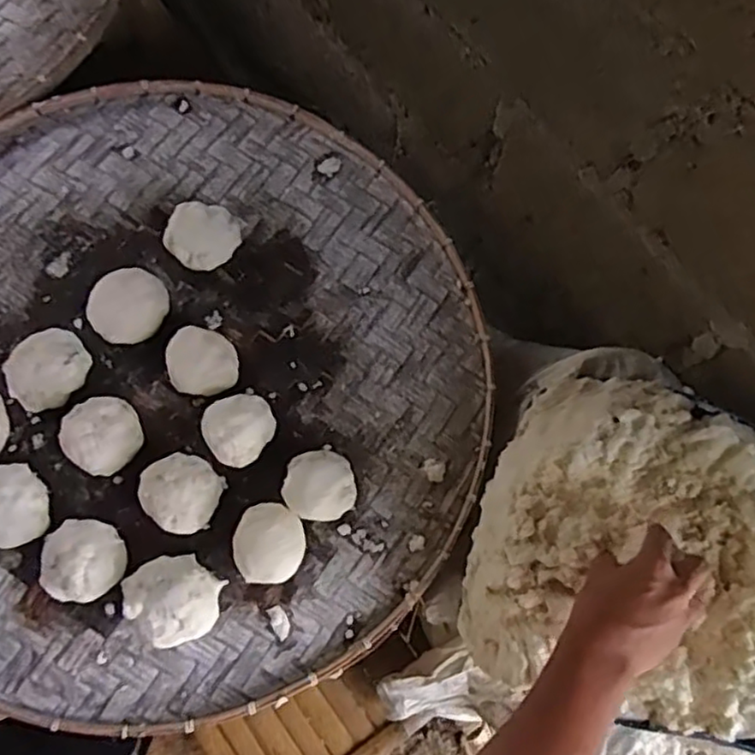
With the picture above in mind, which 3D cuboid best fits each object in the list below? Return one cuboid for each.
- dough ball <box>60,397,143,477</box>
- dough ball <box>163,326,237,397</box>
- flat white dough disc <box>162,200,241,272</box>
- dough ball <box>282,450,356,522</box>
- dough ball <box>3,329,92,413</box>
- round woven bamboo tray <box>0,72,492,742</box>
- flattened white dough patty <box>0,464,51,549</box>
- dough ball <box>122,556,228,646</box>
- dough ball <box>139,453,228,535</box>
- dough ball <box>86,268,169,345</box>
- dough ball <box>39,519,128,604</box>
[{"bbox_3d":[-0.285,0.058,0.690,0.073,0.055,0.079,0,76,-1],"label":"dough ball"},{"bbox_3d":[-0.189,-0.017,0.725,0.069,0.046,0.072,0,76,-1],"label":"dough ball"},{"bbox_3d":[-0.202,-0.161,0.763,0.082,0.049,0.073,12,76,2],"label":"flat white dough disc"},{"bbox_3d":[-0.061,0.115,0.704,0.072,0.059,0.071,0,76,-1],"label":"dough ball"},{"bbox_3d":[-0.357,-0.012,0.714,0.088,0.048,0.082,0,76,-1],"label":"dough ball"},{"bbox_3d":[-0.229,-0.009,0.725,0.673,0.088,0.686,0,76,-1],"label":"round woven bamboo tray"},{"bbox_3d":[-0.369,0.129,0.675,0.079,0.051,0.082,0,76,-1],"label":"flattened white dough patty"},{"bbox_3d":[-0.200,0.219,0.662,0.088,0.064,0.076,36,78,8],"label":"dough ball"},{"bbox_3d":[-0.199,0.116,0.675,0.069,0.047,0.073,0,76,-1],"label":"dough ball"},{"bbox_3d":[-0.275,-0.082,0.734,0.081,0.043,0.074,0,76,-1],"label":"dough ball"},{"bbox_3d":[-0.290,0.181,0.661,0.073,0.053,0.077,0,76,-1],"label":"dough ball"}]

